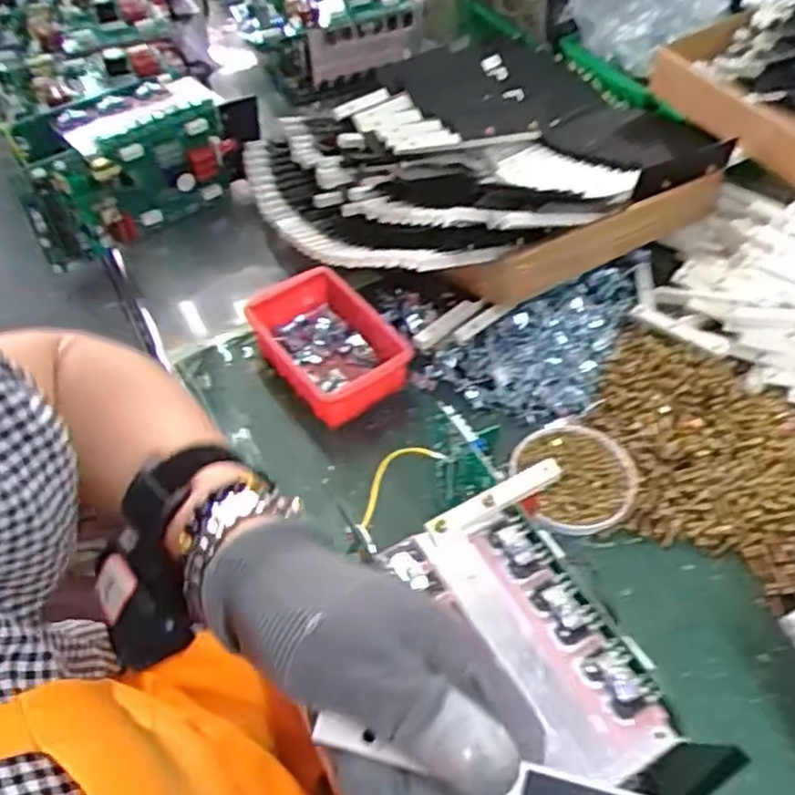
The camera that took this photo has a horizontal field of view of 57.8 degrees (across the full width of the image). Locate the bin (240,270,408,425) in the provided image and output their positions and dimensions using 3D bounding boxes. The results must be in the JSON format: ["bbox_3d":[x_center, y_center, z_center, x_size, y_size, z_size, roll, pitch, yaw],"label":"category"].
[{"bbox_3d":[-0.058,-0.046,0.675,0.111,0.063,0.154,-28,56,-19],"label":"bin"}]

